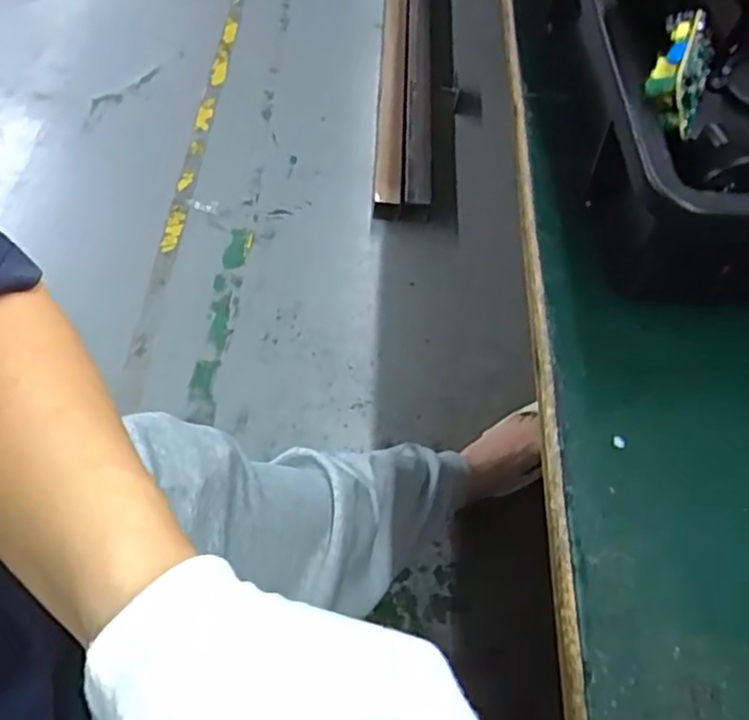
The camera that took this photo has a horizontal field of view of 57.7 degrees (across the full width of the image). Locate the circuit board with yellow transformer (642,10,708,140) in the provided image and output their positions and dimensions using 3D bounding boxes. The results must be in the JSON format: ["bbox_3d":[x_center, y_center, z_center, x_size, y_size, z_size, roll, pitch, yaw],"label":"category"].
[{"bbox_3d":[0.133,-0.123,0.299,0.019,0.034,0.049,10,65,35],"label":"circuit board with yellow transformer"}]

